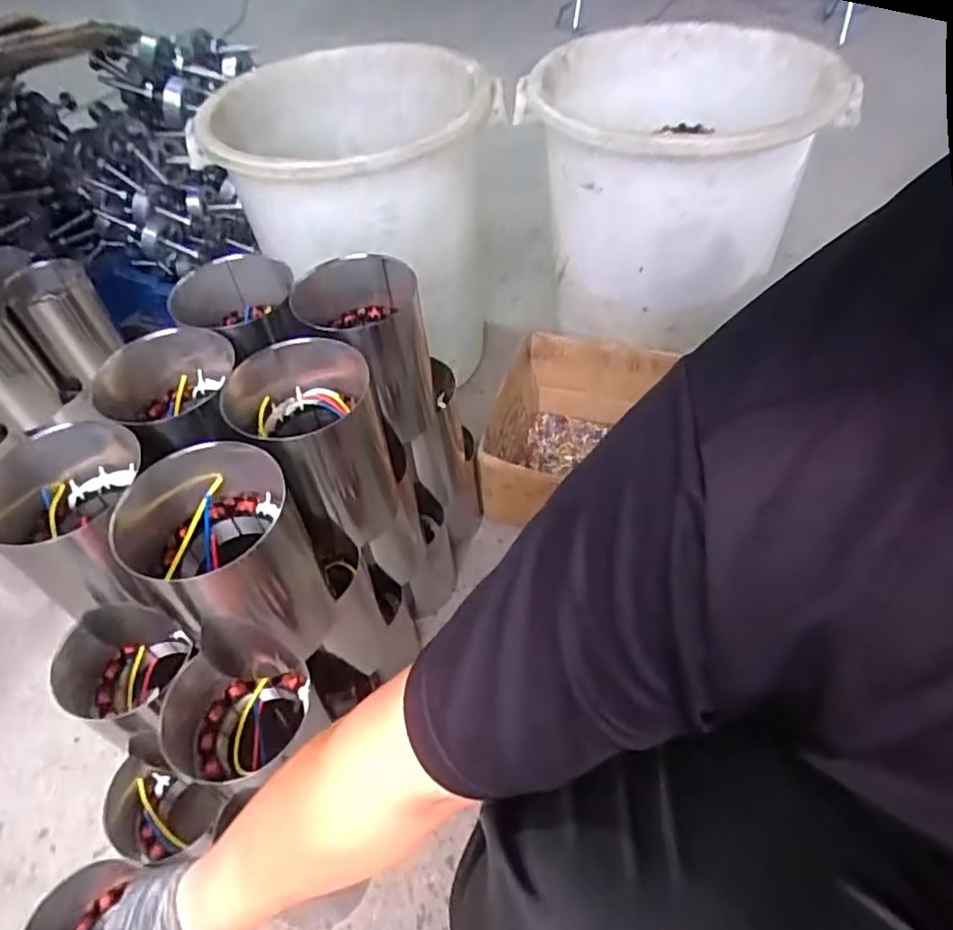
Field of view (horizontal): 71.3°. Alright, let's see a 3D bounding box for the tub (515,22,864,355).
[{"bbox_3d":[0.282,-0.428,1.006,0.396,0.303,0.395,-4,50,1],"label":"tub"}]

